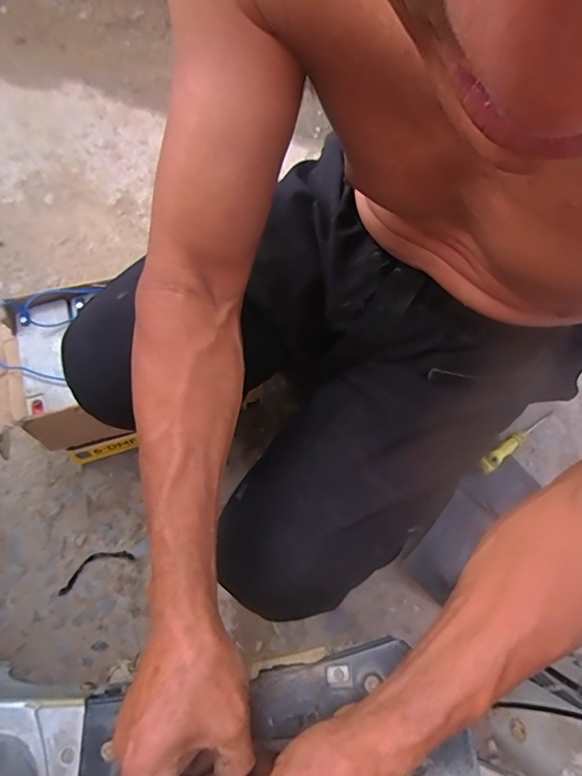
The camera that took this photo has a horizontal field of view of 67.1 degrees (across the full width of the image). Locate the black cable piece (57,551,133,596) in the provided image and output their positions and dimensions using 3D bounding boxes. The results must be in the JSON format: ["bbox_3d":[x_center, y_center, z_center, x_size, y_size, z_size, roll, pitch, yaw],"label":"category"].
[{"bbox_3d":[-0.294,0.267,0.655,0.112,0.006,0.035,-25,70,-13],"label":"black cable piece"}]

